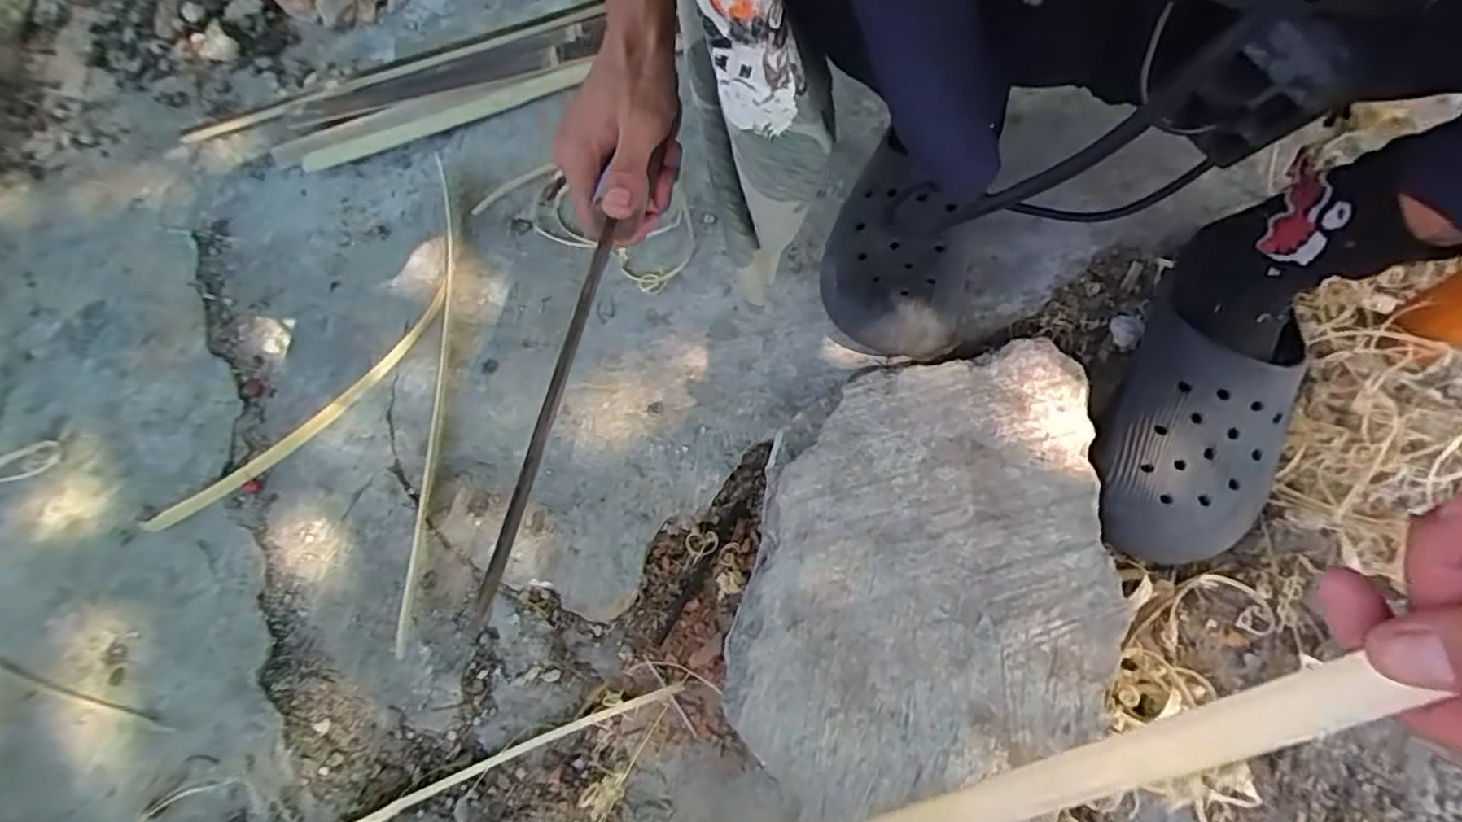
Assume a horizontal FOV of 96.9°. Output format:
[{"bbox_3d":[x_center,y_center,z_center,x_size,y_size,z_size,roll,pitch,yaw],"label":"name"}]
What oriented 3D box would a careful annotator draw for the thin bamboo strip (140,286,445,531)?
[{"bbox_3d":[-0.386,0.003,0.587,0.321,0.021,0.043,-40,71,-13],"label":"thin bamboo strip"}]

